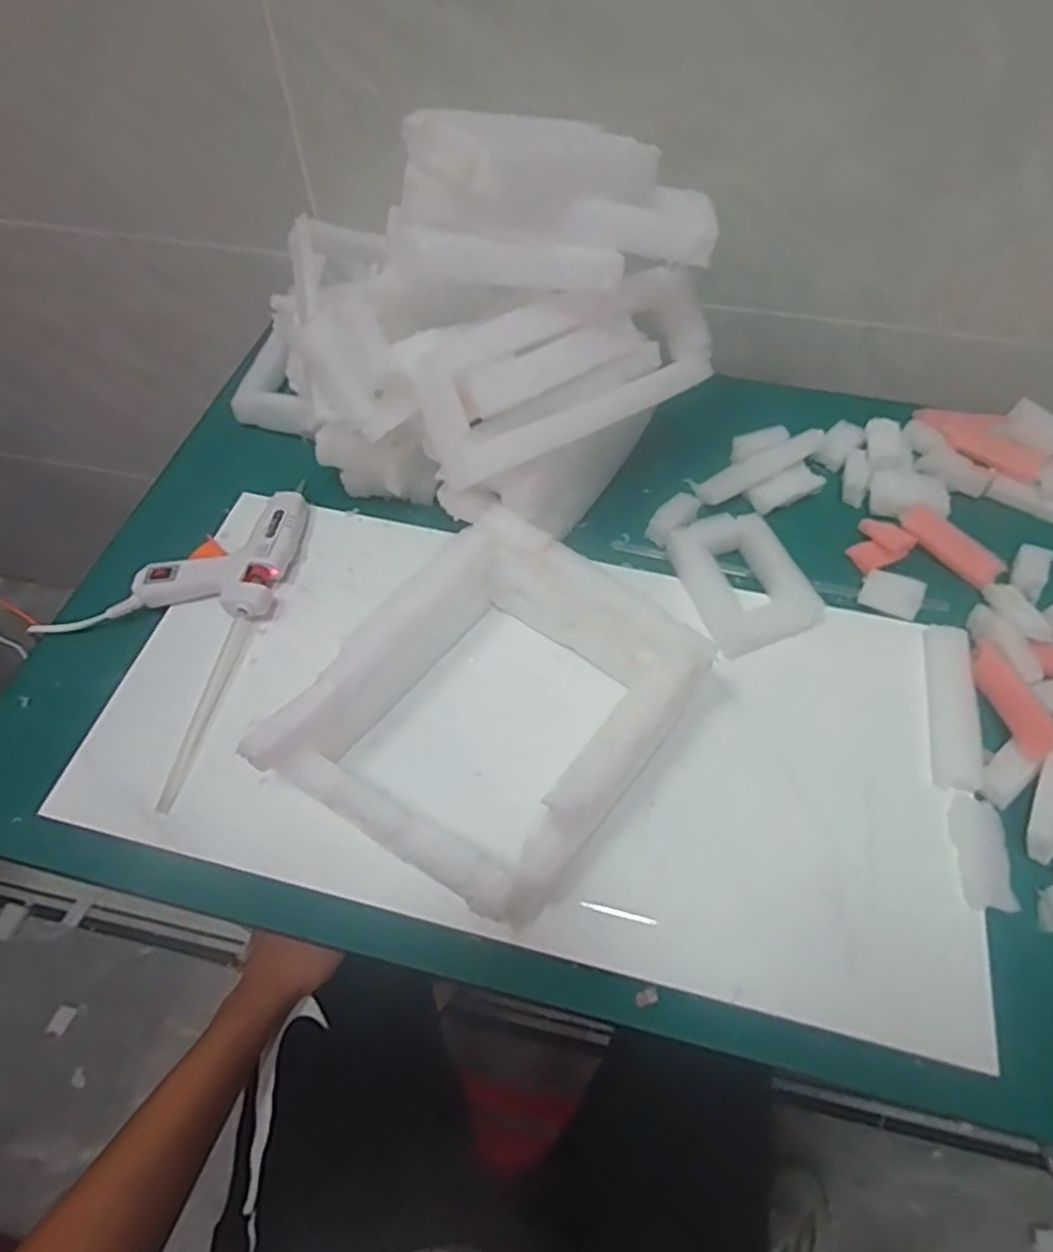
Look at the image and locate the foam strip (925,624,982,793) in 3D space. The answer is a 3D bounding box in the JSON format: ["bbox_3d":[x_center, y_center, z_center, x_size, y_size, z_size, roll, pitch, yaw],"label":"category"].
[{"bbox_3d":[0.301,0.056,0.520,0.028,0.013,0.126,10,57,7],"label":"foam strip"}]

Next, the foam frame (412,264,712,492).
[{"bbox_3d":[0.033,-0.184,0.525,0.233,0.098,0.023,-29,19,-22],"label":"foam frame"}]

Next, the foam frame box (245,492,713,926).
[{"bbox_3d":[-0.017,0.057,0.472,0.183,0.098,0.220,30,62,19],"label":"foam frame box"}]

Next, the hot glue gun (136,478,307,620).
[{"bbox_3d":[-0.242,-0.061,0.593,0.106,0.031,0.123,9,57,6],"label":"hot glue gun"}]

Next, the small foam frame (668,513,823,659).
[{"bbox_3d":[0.170,-0.036,0.578,0.084,0.025,0.113,-17,58,-10],"label":"small foam frame"}]

